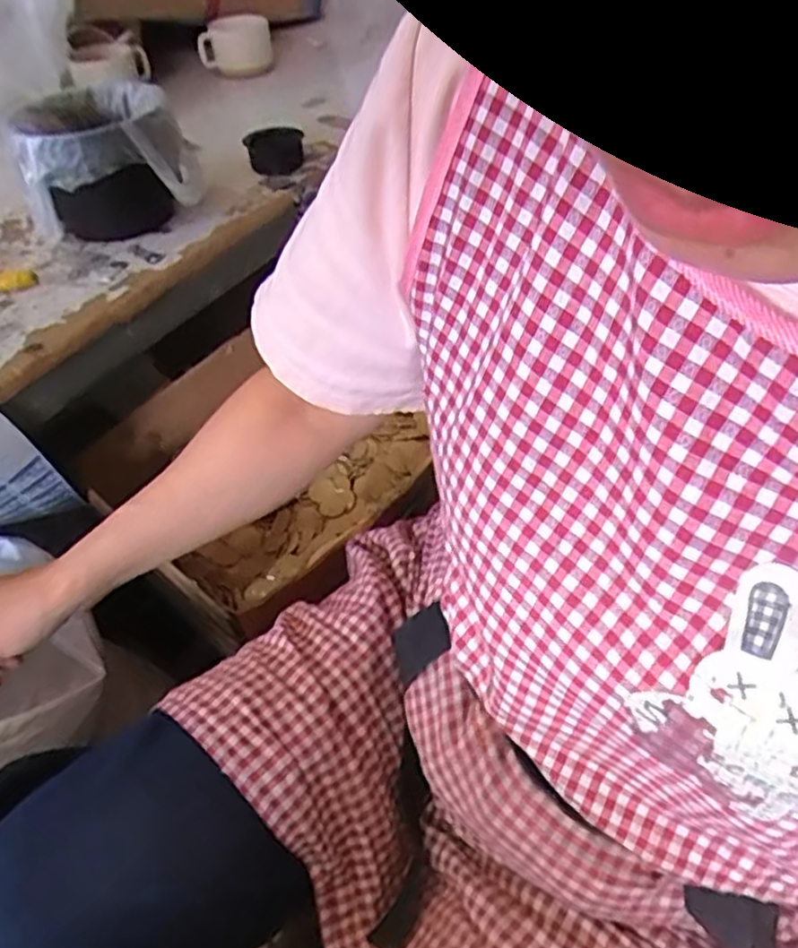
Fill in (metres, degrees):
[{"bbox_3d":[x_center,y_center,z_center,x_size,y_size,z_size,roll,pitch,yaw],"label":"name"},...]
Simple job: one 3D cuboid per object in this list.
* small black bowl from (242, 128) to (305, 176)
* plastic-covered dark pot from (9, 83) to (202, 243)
[{"bbox_3d":[-0.143,-0.371,0.811,0.065,0.034,0.060,-1,45,1],"label":"small black bowl"},{"bbox_3d":[-0.287,-0.309,0.703,0.152,0.109,0.145,-17,47,-14],"label":"plastic-covered dark pot"}]

